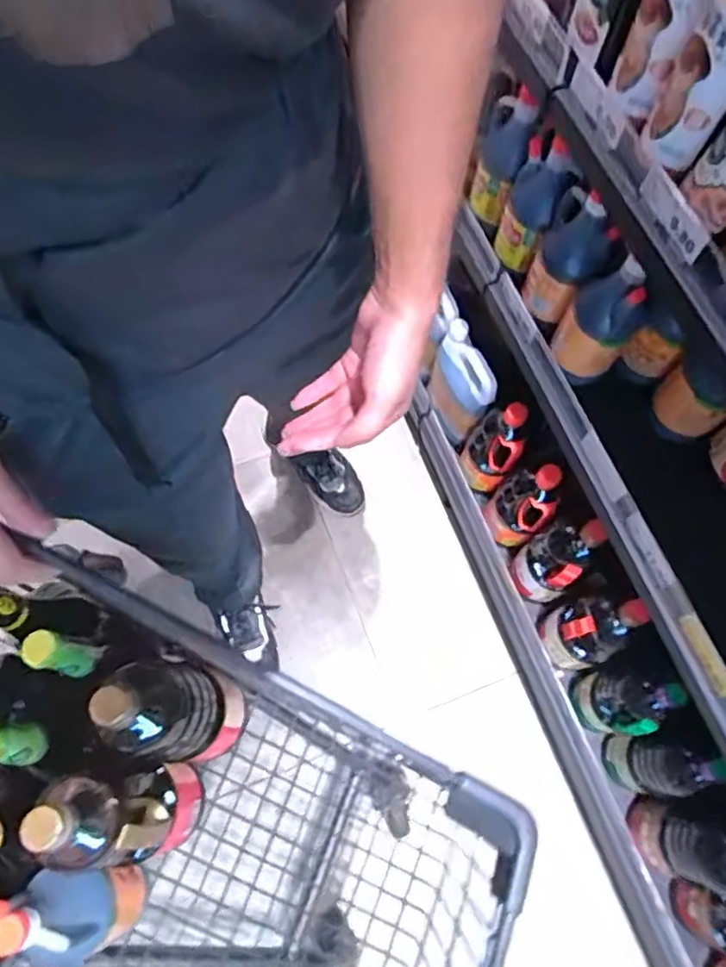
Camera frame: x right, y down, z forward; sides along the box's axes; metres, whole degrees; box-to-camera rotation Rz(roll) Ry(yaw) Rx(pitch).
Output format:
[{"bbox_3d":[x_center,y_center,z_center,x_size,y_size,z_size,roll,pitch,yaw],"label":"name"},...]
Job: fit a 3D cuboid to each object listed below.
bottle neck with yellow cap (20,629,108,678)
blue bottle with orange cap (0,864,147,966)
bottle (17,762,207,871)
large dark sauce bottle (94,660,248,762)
[{"bbox_3d":[-0.273,0.156,0.574,0.039,0.077,0.032,18,70,4],"label":"bottle neck with yellow cap"},{"bbox_3d":[-0.265,0.396,0.588,0.065,0.179,0.090,-33,75,-14],"label":"blue bottle with orange cap"},{"bbox_3d":[-0.222,0.316,0.599,0.091,0.235,0.079,3,70,-2],"label":"bottle"},{"bbox_3d":[-0.182,0.232,0.631,0.097,0.237,0.091,1,70,-3],"label":"large dark sauce bottle"}]

